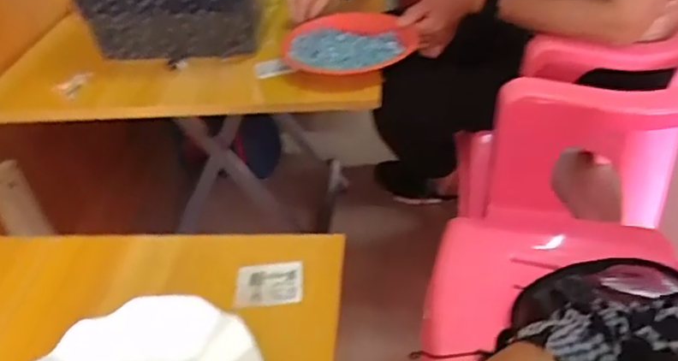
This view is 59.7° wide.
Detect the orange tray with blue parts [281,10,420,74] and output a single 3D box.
[{"bbox_3d":[0.014,-0.208,0.894,0.190,0.030,0.196,-7,38,-4],"label":"orange tray with blue parts"}]

